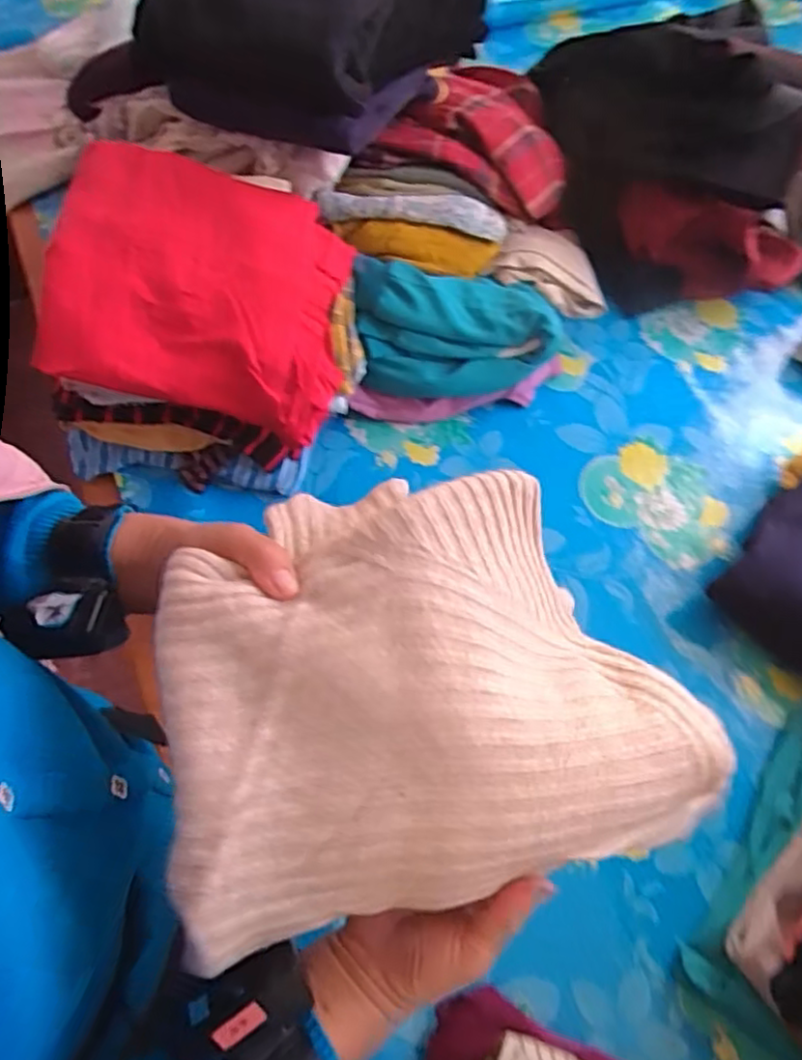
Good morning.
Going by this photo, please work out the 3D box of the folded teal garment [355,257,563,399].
[{"bbox_3d":[0.073,-0.270,0.895,0.262,0.104,0.145,-4,63,-6],"label":"folded teal garment"}]

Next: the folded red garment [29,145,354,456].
[{"bbox_3d":[-0.219,-0.271,0.758,0.303,0.127,0.280,5,62,-1],"label":"folded red garment"}]

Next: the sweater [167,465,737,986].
[{"bbox_3d":[0.020,0.076,0.362,0.271,0.075,0.205,-10,64,-9],"label":"sweater"}]

